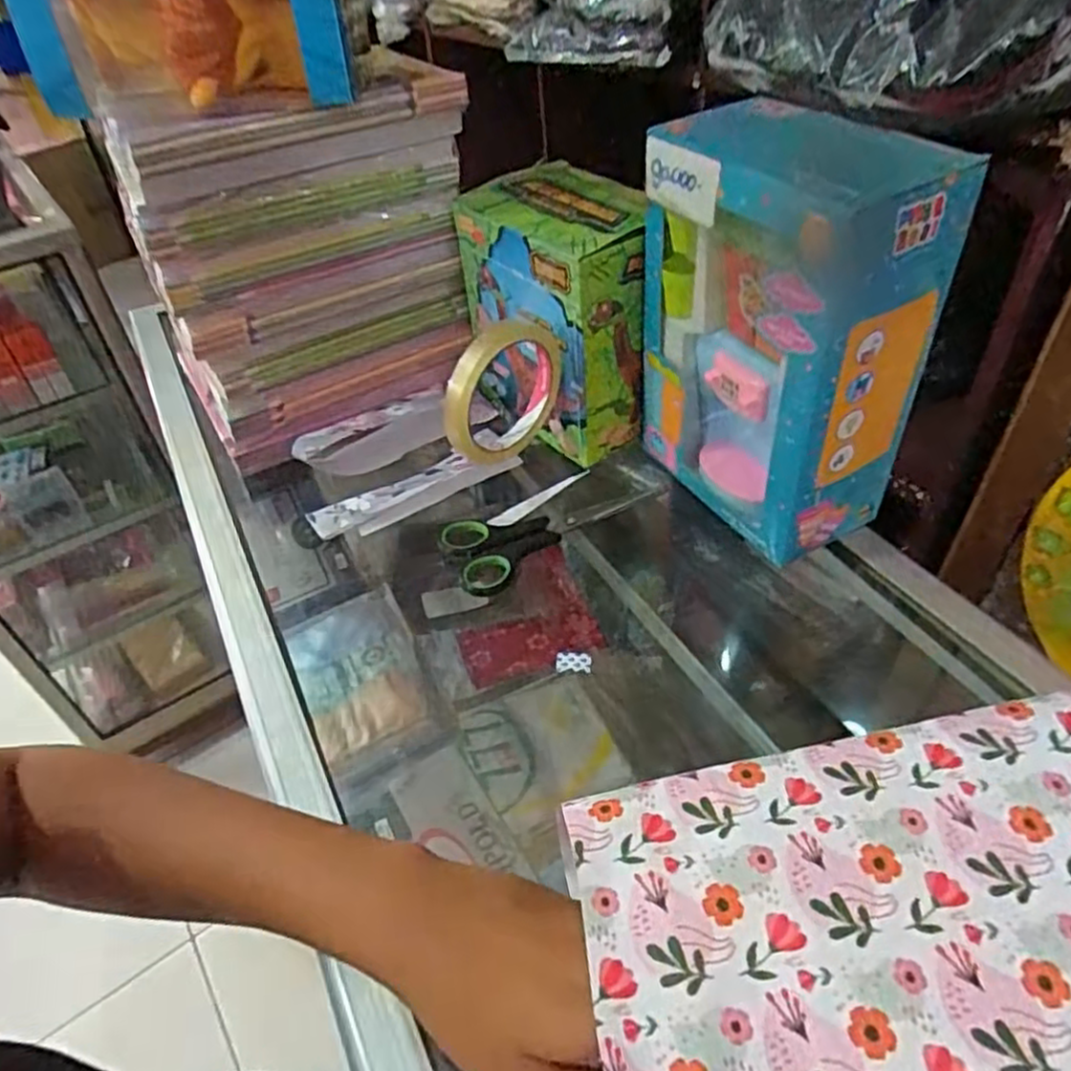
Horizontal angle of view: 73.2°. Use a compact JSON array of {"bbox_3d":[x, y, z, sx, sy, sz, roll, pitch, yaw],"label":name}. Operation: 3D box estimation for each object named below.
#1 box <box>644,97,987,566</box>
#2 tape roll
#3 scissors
[{"bbox_3d":[0.138,-0.114,0.426,0.085,0.215,0.149,-23,47,-17],"label":"box"},{"bbox_3d":[-0.019,-0.086,0.475,0.090,0.108,0.014,-35,51,-27],"label":"tape roll"},{"bbox_3d":[0.008,-0.009,0.493,0.145,0.017,0.058,-25,47,-19],"label":"scissors"}]

